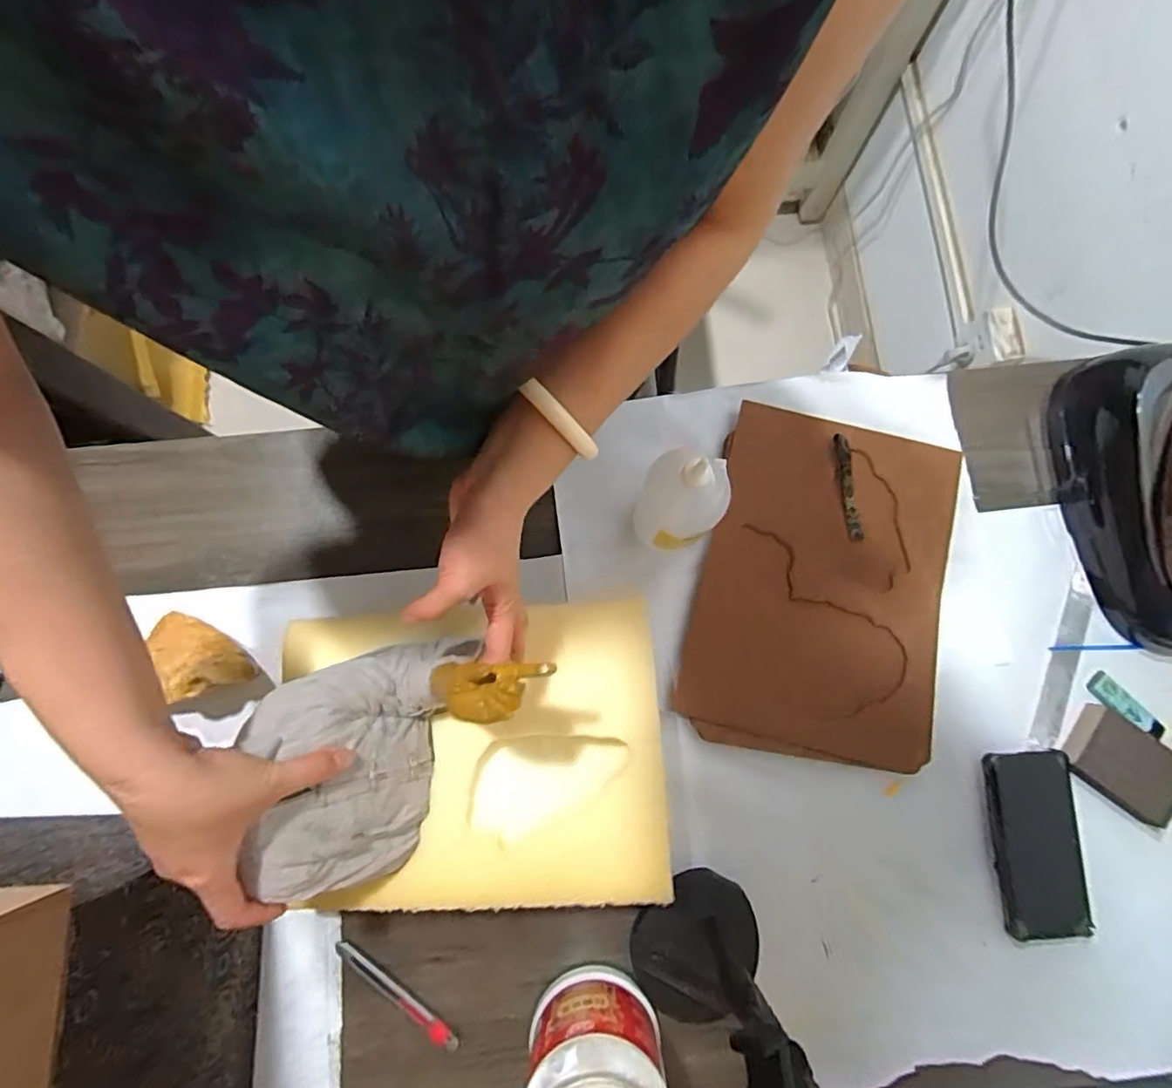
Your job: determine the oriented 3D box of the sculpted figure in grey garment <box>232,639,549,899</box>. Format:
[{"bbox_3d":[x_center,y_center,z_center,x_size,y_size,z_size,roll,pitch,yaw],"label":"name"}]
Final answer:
[{"bbox_3d":[-0.156,0.140,0.440,0.141,0.120,0.214,37,82,7],"label":"sculpted figure in grey garment"}]

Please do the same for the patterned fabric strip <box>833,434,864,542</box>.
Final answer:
[{"bbox_3d":[0.267,-0.059,0.597,0.016,0.005,0.110,-5,80,0],"label":"patterned fabric strip"}]

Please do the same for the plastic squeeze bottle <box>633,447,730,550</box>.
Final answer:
[{"bbox_3d":[0.084,-0.046,0.534,0.073,0.162,0.071,0,80,1],"label":"plastic squeeze bottle"}]

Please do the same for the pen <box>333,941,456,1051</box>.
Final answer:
[{"bbox_3d":[-0.174,0.412,0.536,0.137,0.010,0.015,34,82,6],"label":"pen"}]

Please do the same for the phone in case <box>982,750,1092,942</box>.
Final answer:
[{"bbox_3d":[0.425,0.282,0.555,0.074,0.014,0.163,-1,80,1],"label":"phone in case"}]

